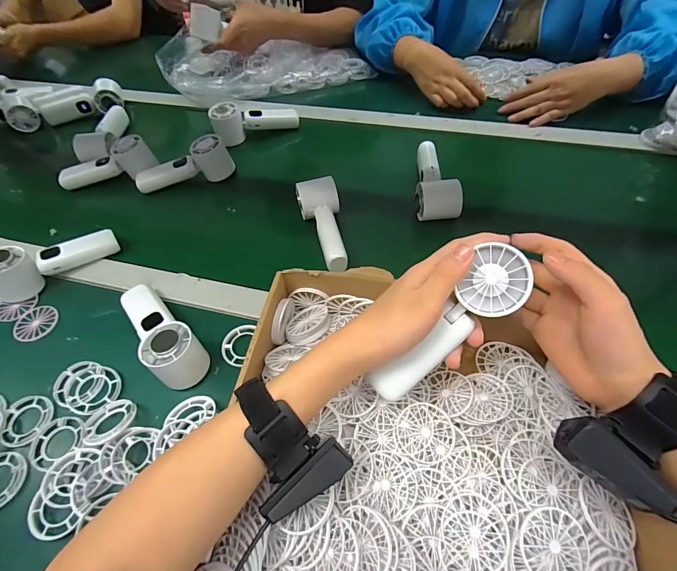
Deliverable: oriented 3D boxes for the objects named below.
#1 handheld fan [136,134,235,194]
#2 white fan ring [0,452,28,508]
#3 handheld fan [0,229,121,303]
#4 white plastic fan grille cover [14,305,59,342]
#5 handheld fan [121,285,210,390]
[{"bbox_3d":[-0.257,-0.197,0.607,0.153,0.055,0.045,-20,57,-9],"label":"handheld fan"},{"bbox_3d":[-0.332,0.188,0.353,0.049,0.011,0.051,-2,56,3],"label":"white fan ring"},{"bbox_3d":[-0.385,-0.038,0.492,0.150,0.060,0.057,-24,57,-11],"label":"handheld fan"},{"bbox_3d":[-0.385,0.046,0.466,0.047,0.005,0.050,-29,58,-14],"label":"white plastic fan grille cover"},{"bbox_3d":[-0.207,0.046,0.416,0.050,0.048,0.155,-40,62,-20],"label":"handheld fan"}]

